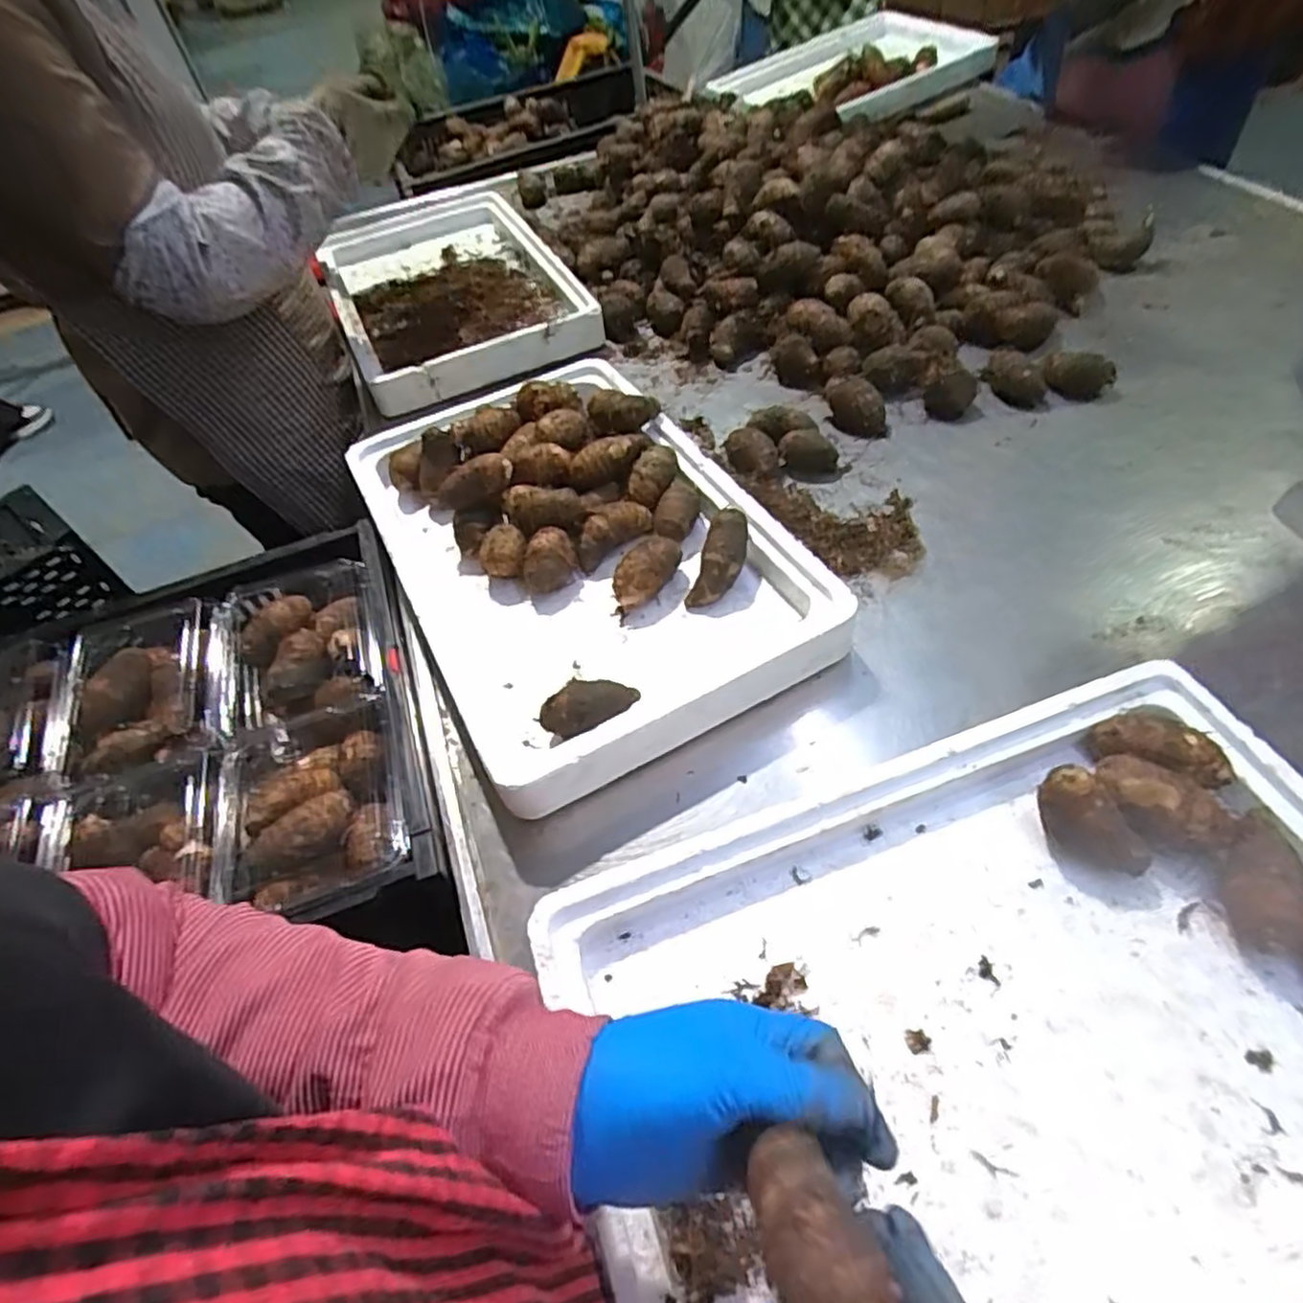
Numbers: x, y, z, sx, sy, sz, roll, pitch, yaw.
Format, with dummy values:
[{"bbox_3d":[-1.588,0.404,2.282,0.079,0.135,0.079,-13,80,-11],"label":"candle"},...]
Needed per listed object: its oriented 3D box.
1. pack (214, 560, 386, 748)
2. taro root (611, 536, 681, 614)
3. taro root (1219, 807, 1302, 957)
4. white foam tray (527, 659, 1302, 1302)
[{"bbox_3d":[-0.327,0.005,0.654,0.156,0.062,0.178,-20,52,-7],"label":"pack"},{"bbox_3d":[-0.004,-0.064,0.609,0.034,0.047,0.065,22,56,22],"label":"taro root"},{"bbox_3d":[0.348,0.134,0.411,0.034,0.039,0.077,22,56,22],"label":"taro root"},{"bbox_3d":[0.192,0.195,0.386,0.469,0.050,0.300,-18,51,-9],"label":"white foam tray"}]

